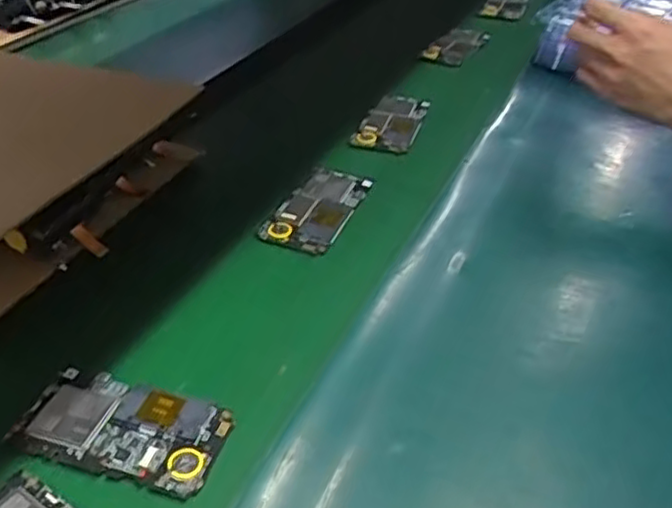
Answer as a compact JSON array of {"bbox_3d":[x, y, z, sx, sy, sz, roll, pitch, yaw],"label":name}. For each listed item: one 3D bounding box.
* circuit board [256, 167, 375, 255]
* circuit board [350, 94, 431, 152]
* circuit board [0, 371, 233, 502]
[{"bbox_3d":[-0.017,-0.044,0.640,0.067,0.007,0.124,12,41,20],"label":"circuit board"},{"bbox_3d":[0.064,-0.151,0.778,0.065,0.016,0.124,9,40,17],"label":"circuit board"},{"bbox_3d":[-0.131,0.107,0.431,0.123,0.009,0.065,8,40,16],"label":"circuit board"}]

